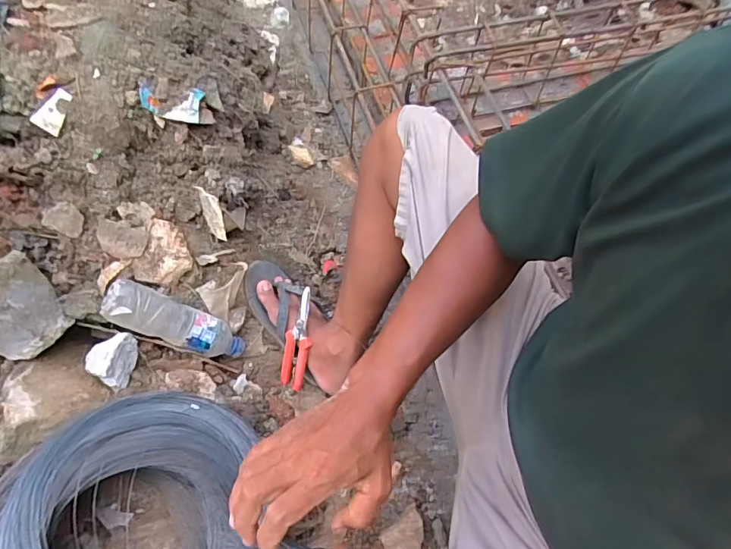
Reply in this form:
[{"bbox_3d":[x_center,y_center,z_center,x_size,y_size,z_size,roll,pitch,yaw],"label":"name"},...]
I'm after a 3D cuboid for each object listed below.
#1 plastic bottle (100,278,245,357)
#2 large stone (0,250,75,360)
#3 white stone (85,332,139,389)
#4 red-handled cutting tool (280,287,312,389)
[{"bbox_3d":[-0.284,0.078,0.757,0.223,0.051,0.058,32,55,-36],"label":"plastic bottle"},{"bbox_3d":[-0.499,0.037,0.677,0.113,0.120,0.126,-40,72,-21],"label":"large stone"},{"bbox_3d":[-0.390,0.127,0.742,0.067,0.039,0.075,9,62,1],"label":"white stone"},{"bbox_3d":[-0.115,0.109,0.835,0.045,0.021,0.175,11,99,2],"label":"red-handled cutting tool"}]

